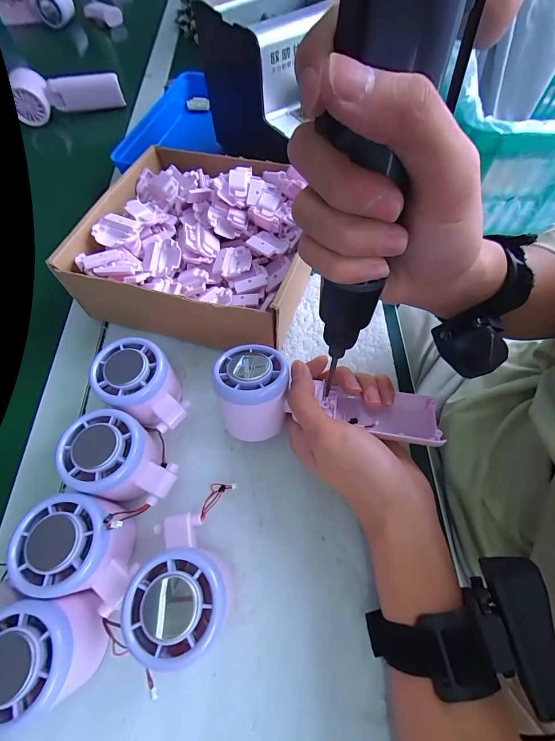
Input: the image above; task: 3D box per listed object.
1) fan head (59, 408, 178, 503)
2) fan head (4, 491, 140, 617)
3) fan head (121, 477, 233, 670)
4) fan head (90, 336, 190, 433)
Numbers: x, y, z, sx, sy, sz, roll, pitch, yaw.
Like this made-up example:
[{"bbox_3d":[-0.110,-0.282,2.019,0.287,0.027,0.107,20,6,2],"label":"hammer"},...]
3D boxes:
[{"bbox_3d":[-0.108,0.067,0.244,0.074,0.056,0.055,32,70,18],"label":"fan head"},{"bbox_3d":[-0.121,0.113,0.217,0.066,0.047,0.055,12,65,9],"label":"fan head"},{"bbox_3d":[-0.055,0.119,0.215,0.051,0.057,0.094,-1,63,3],"label":"fan head"},{"bbox_3d":[-0.101,0.015,0.270,0.071,0.055,0.051,29,69,16],"label":"fan head"}]

